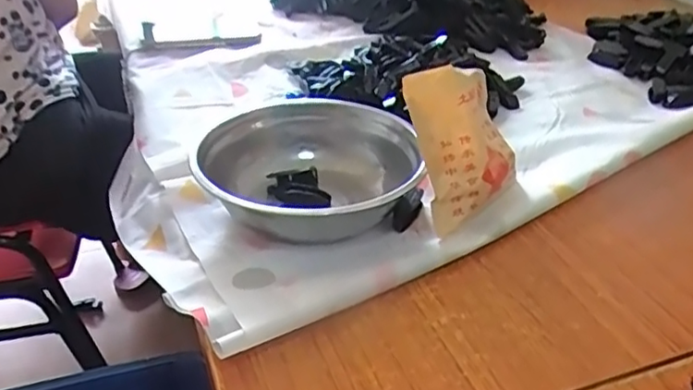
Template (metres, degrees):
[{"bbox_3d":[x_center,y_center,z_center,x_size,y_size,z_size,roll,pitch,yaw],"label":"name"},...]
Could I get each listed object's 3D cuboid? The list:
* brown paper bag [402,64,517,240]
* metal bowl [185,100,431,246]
[{"bbox_3d":[0.104,-0.054,0.554,0.127,0.140,0.055,-25,21,-27],"label":"brown paper bag"},{"bbox_3d":[-0.032,-0.025,0.567,0.180,0.061,0.187,1,35,-1],"label":"metal bowl"}]

